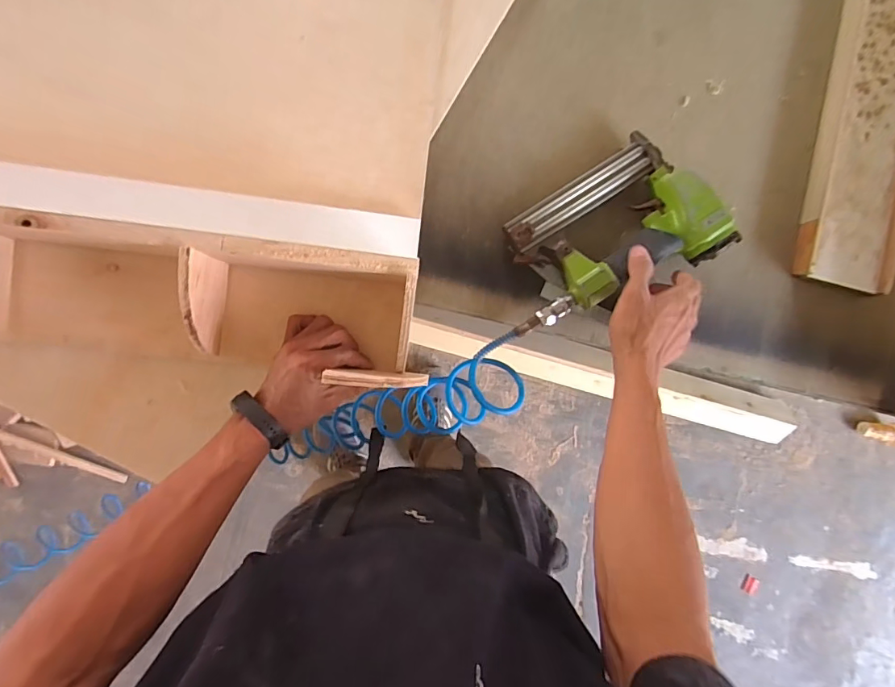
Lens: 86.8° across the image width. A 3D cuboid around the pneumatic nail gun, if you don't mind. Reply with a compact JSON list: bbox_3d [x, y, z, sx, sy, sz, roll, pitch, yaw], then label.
[{"bbox_3d":[0.194,-0.127,0.540,0.201,0.066,0.161,-36,94,-6],"label":"pneumatic nail gun"}]

